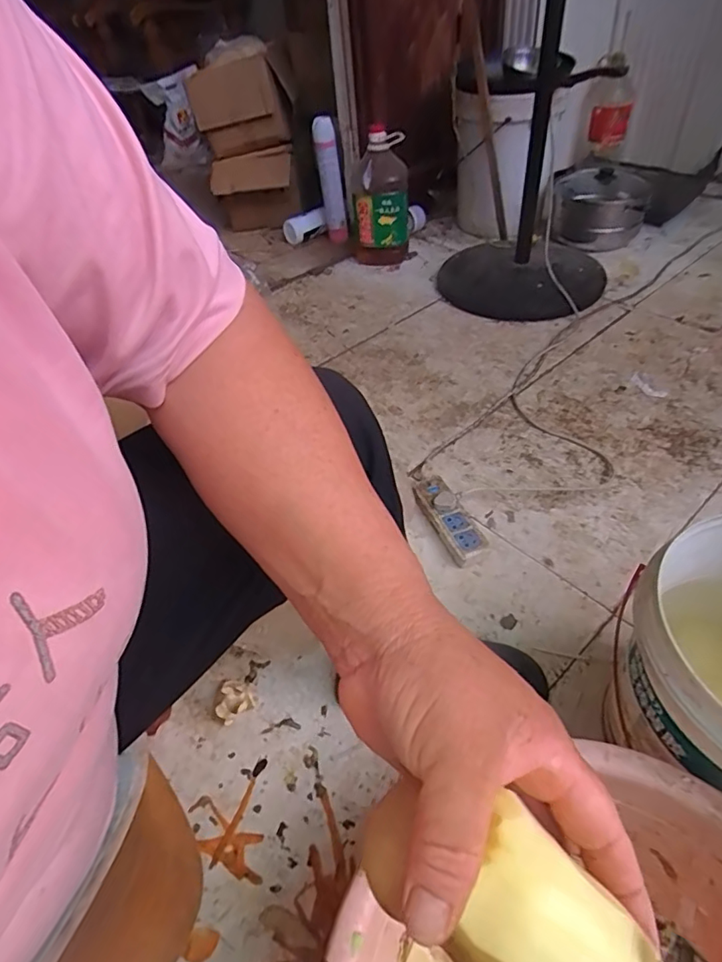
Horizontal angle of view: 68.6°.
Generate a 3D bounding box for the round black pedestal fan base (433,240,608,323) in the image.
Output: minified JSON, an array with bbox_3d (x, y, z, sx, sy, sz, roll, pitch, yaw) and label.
[{"bbox_3d":[0.429,-0.556,1.441,0.425,0.067,0.414,3,46,9],"label":"round black pedestal fan base"}]

